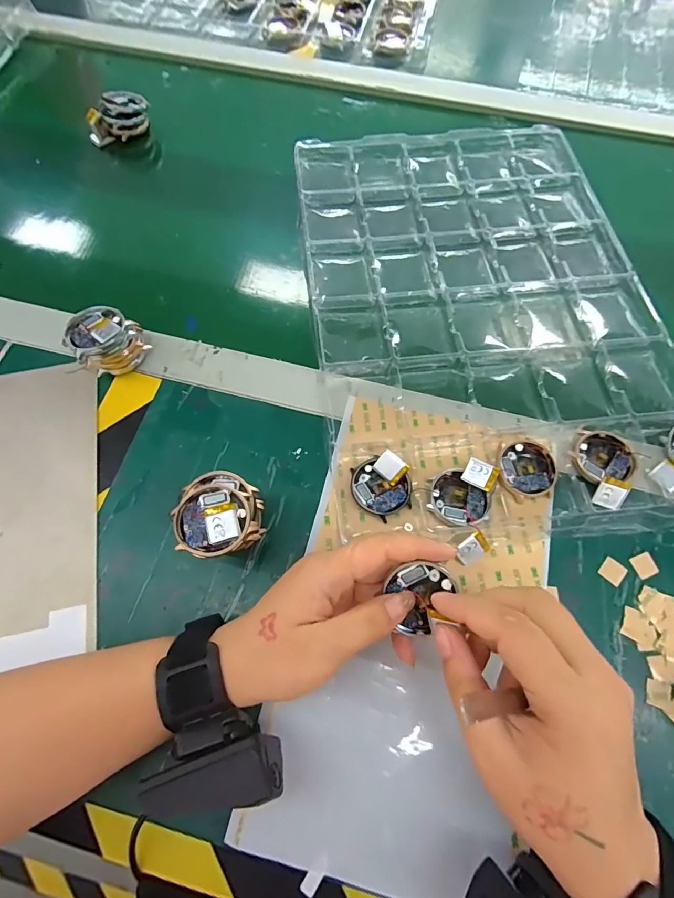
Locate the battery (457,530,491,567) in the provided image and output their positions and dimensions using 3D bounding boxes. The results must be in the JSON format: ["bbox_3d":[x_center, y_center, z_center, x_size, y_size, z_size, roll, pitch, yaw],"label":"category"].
[{"bbox_3d":[0.094,0.070,0.291,0.023,0.004,0.018,-41,105,5],"label":"battery"}]

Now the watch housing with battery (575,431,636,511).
[{"bbox_3d":[0.202,0.012,0.314,0.042,0.018,0.059,29,71,10],"label":"watch housing with battery"}]

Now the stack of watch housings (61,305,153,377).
[{"bbox_3d":[-0.184,-0.086,0.338,0.050,0.045,0.040,-42,74,-16],"label":"stack of watch housings"}]

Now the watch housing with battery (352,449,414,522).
[{"bbox_3d":[0.033,0.027,0.311,0.043,0.015,0.046,-2,68,-1],"label":"watch housing with battery"}]

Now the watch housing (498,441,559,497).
[{"bbox_3d":[0.145,0.015,0.319,0.042,0.008,0.041,27,70,10],"label":"watch housing"}]

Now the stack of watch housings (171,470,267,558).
[{"bbox_3d":[-0.074,0.047,0.281,0.045,0.059,0.054,4,68,1],"label":"stack of watch housings"}]

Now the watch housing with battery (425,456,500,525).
[{"bbox_3d":[0.093,0.031,0.308,0.042,0.015,0.049,26,70,9],"label":"watch housing with battery"}]

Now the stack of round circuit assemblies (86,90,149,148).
[{"bbox_3d":[-0.243,-0.366,0.467,0.072,0.042,0.030,-36,73,-14],"label":"stack of round circuit assemblies"}]

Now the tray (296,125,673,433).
[{"bbox_3d":[0.123,-0.178,0.406,0.295,0.032,0.364,-5,68,-3],"label":"tray"}]

